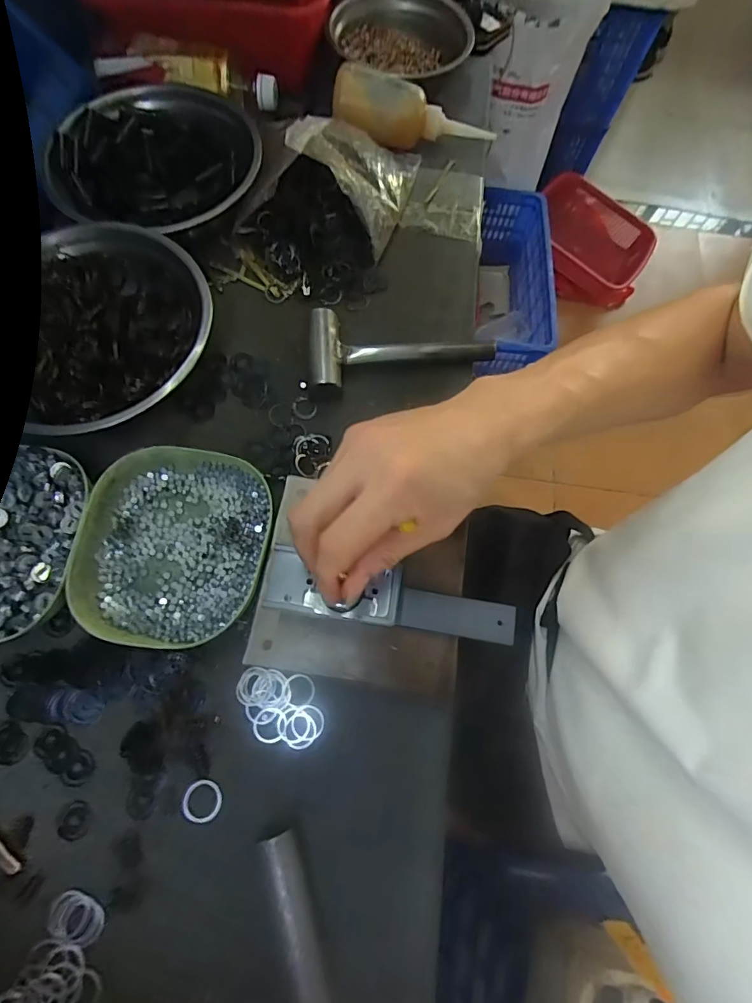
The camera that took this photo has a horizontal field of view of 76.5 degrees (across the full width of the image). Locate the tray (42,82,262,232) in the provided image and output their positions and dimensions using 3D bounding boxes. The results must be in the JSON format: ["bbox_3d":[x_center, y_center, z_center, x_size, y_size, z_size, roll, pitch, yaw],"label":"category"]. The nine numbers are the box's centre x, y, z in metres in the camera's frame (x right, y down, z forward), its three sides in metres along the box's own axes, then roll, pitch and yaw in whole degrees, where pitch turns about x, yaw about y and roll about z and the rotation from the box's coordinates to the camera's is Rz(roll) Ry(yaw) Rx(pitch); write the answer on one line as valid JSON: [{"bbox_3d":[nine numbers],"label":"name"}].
[{"bbox_3d":[-0.212,-0.327,0.477,0.196,0.050,0.193,-6,71,-4],"label":"tray"}]

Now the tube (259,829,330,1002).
[{"bbox_3d":[-0.052,0.257,0.293,0.024,0.022,0.092,-16,72,-7],"label":"tube"}]

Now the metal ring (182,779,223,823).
[{"bbox_3d":[-0.118,0.204,0.324,0.025,0.004,0.026,1,70,-2],"label":"metal ring"}]

